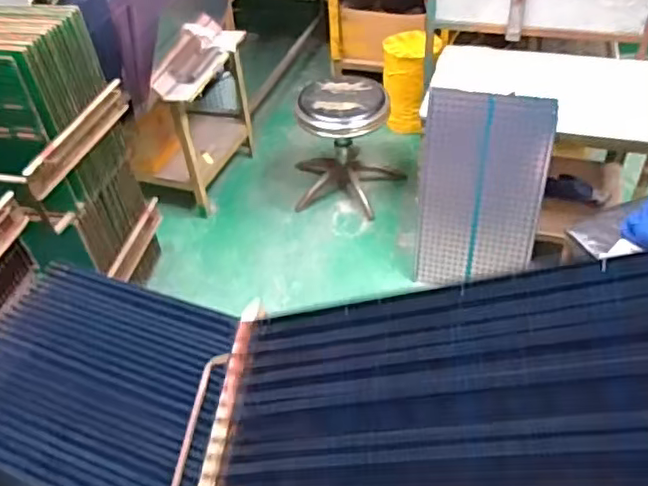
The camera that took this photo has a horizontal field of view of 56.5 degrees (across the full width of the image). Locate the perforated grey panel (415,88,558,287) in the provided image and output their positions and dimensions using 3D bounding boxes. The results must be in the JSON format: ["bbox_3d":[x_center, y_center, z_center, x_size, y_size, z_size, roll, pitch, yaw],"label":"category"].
[{"bbox_3d":[0.427,-0.127,1.665,0.322,0.557,0.029,10,28,17],"label":"perforated grey panel"}]

